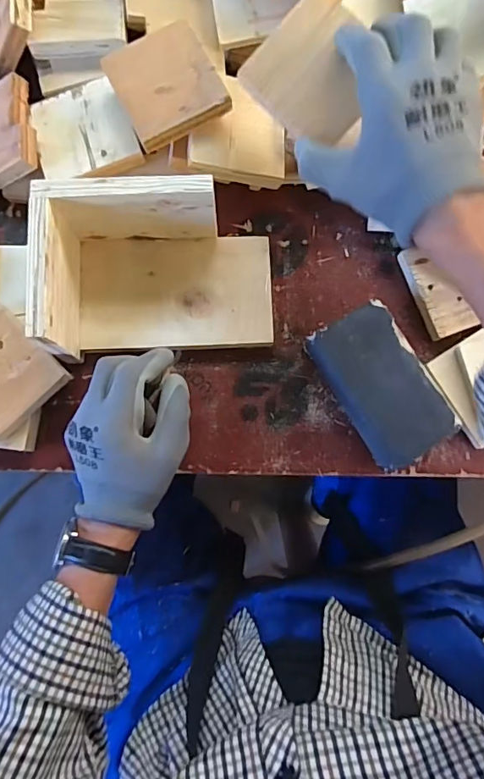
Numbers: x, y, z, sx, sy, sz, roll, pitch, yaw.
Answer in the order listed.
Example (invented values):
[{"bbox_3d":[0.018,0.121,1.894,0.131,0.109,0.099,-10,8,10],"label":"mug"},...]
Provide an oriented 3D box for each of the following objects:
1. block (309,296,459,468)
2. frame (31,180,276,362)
[{"bbox_3d":[0.125,-0.003,0.439,0.080,0.042,0.136,-32,86,-7],"label":"block"},{"bbox_3d":[-0.069,-0.101,0.419,0.191,0.088,0.123,-3,83,-3],"label":"frame"}]

